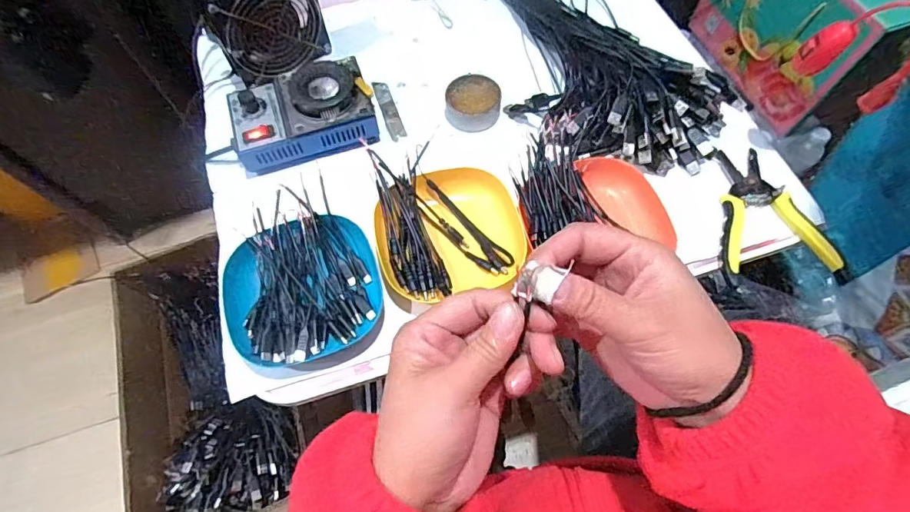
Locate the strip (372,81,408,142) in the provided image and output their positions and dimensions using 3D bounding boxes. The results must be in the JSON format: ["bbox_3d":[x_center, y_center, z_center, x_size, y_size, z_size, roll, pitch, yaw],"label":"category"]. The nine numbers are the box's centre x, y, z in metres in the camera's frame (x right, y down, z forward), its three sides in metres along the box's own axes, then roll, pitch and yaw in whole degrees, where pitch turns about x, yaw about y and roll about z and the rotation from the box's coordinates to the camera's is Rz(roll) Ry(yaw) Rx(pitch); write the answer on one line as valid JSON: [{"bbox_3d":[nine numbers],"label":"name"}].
[{"bbox_3d":[-0.078,-0.174,0.560,0.019,0.004,0.094,-18,66,-7],"label":"strip"}]

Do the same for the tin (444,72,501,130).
[{"bbox_3d":[0.021,-0.174,0.545,0.062,0.027,0.068,0,65,1],"label":"tin"}]

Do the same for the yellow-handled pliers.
[{"bbox_3d":[0.314,-0.045,0.479,0.108,0.013,0.149,1,65,1],"label":"yellow-handled pliers"}]

